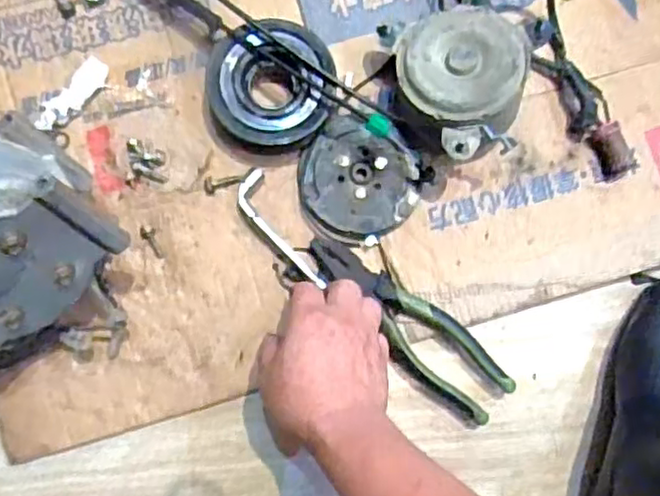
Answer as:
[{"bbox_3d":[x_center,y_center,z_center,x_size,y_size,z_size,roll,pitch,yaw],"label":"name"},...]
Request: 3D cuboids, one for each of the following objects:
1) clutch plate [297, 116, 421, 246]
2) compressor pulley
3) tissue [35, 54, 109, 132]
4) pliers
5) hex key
[{"bbox_3d":[0.022,-0.052,0.570,0.097,0.014,0.093,0,82,-1],"label":"clutch plate"},{"bbox_3d":[-0.049,-0.134,0.564,0.101,0.039,0.103,-7,82,-2],"label":"compressor pulley"},{"bbox_3d":[-0.217,-0.128,0.574,0.021,0.015,0.075,37,83,4],"label":"tissue"},{"bbox_3d":[0.061,0.062,0.552,0.194,0.019,0.053,41,83,5],"label":"pliers"},{"bbox_3d":[-0.040,-0.014,0.561,0.030,0.009,0.110,-35,84,-6],"label":"hex key"}]

